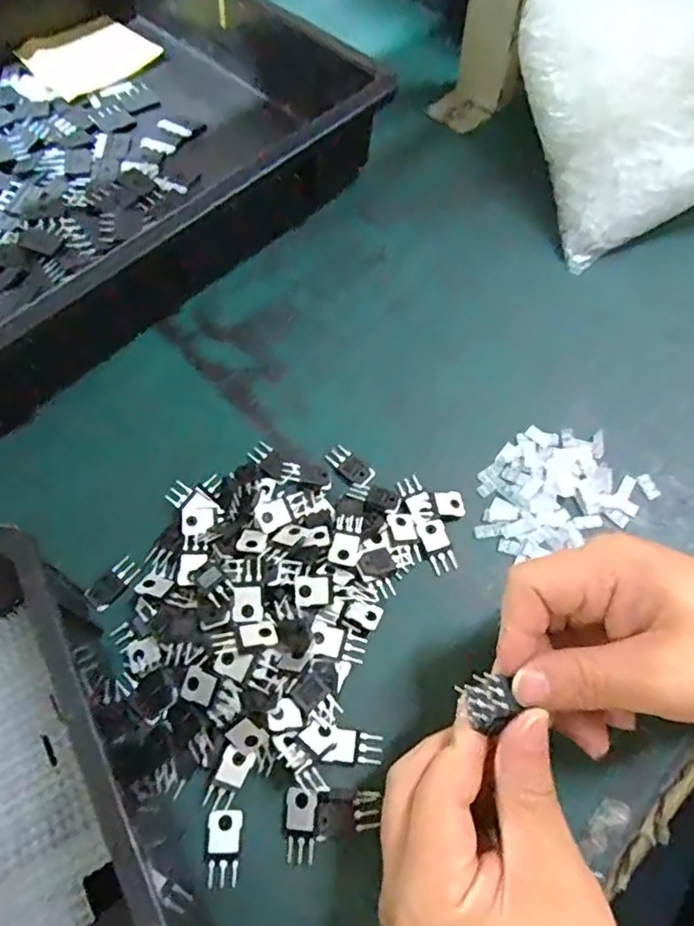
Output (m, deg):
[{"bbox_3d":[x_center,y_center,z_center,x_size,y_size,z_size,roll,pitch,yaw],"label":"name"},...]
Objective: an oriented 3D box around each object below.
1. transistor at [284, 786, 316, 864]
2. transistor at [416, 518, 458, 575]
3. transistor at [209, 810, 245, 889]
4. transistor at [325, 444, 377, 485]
[{"bbox_3d":[-0.022,0.170,0.278,0.014,0.009,0.032,-2,78,-1],"label":"transistor"},{"bbox_3d":[0.052,0.047,0.341,0.016,0.004,0.031,-19,64,-10],"label":"transistor"},{"bbox_3d":[-0.057,0.178,0.275,0.015,0.004,0.030,2,63,1],"label":"transistor"},{"bbox_3d":[0.002,0.002,0.364,0.031,0.004,0.013,37,68,17],"label":"transistor"}]

